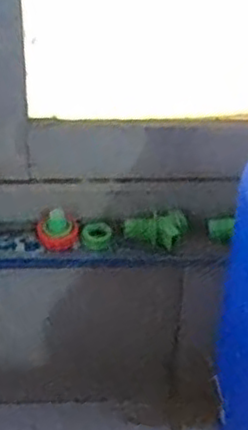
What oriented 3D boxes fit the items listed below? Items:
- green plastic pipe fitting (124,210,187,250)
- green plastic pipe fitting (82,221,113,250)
[{"bbox_3d":[0.031,0.011,0.694,0.060,0.026,0.025,7,36,6],"label":"green plastic pipe fitting"},{"bbox_3d":[-0.027,0.022,0.708,0.027,0.021,0.024,-24,44,-31],"label":"green plastic pipe fitting"}]

